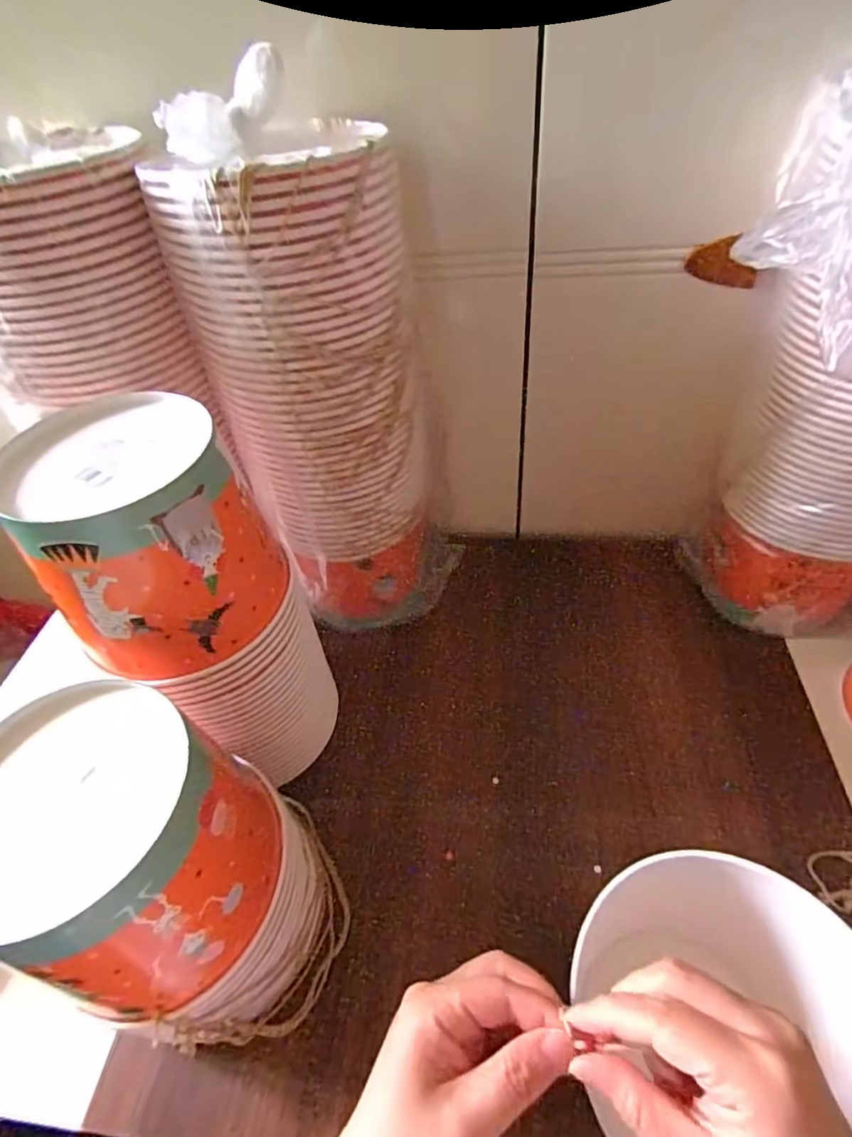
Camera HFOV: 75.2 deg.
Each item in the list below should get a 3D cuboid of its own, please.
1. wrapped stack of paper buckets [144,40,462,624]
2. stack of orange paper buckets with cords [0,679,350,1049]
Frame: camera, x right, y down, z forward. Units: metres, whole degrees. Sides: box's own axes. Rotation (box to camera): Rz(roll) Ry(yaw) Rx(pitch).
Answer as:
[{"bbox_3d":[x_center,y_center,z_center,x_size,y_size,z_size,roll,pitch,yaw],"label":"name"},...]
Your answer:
[{"bbox_3d":[-0.080,-0.124,0.493,0.171,0.437,0.145,-18,48,-10],"label":"wrapped stack of paper buckets"},{"bbox_3d":[-0.158,0.197,0.358,0.158,0.233,0.143,16,51,20],"label":"stack of orange paper buckets with cords"}]

